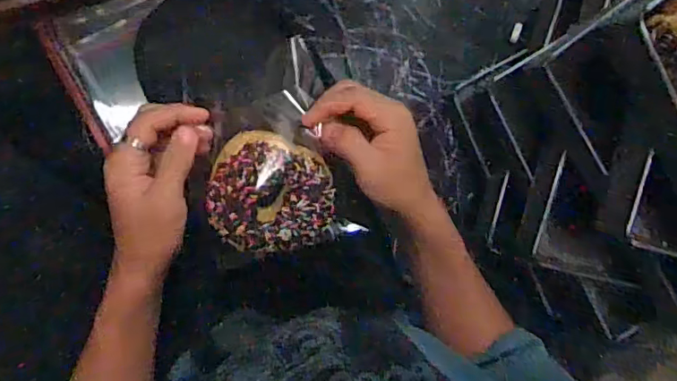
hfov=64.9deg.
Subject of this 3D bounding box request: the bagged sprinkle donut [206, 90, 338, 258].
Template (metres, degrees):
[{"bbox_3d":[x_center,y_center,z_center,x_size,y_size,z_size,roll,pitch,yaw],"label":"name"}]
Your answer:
[{"bbox_3d":[-0.052,-0.009,0.405,0.092,0.036,0.122,-8,119,-7],"label":"bagged sprinkle donut"}]

